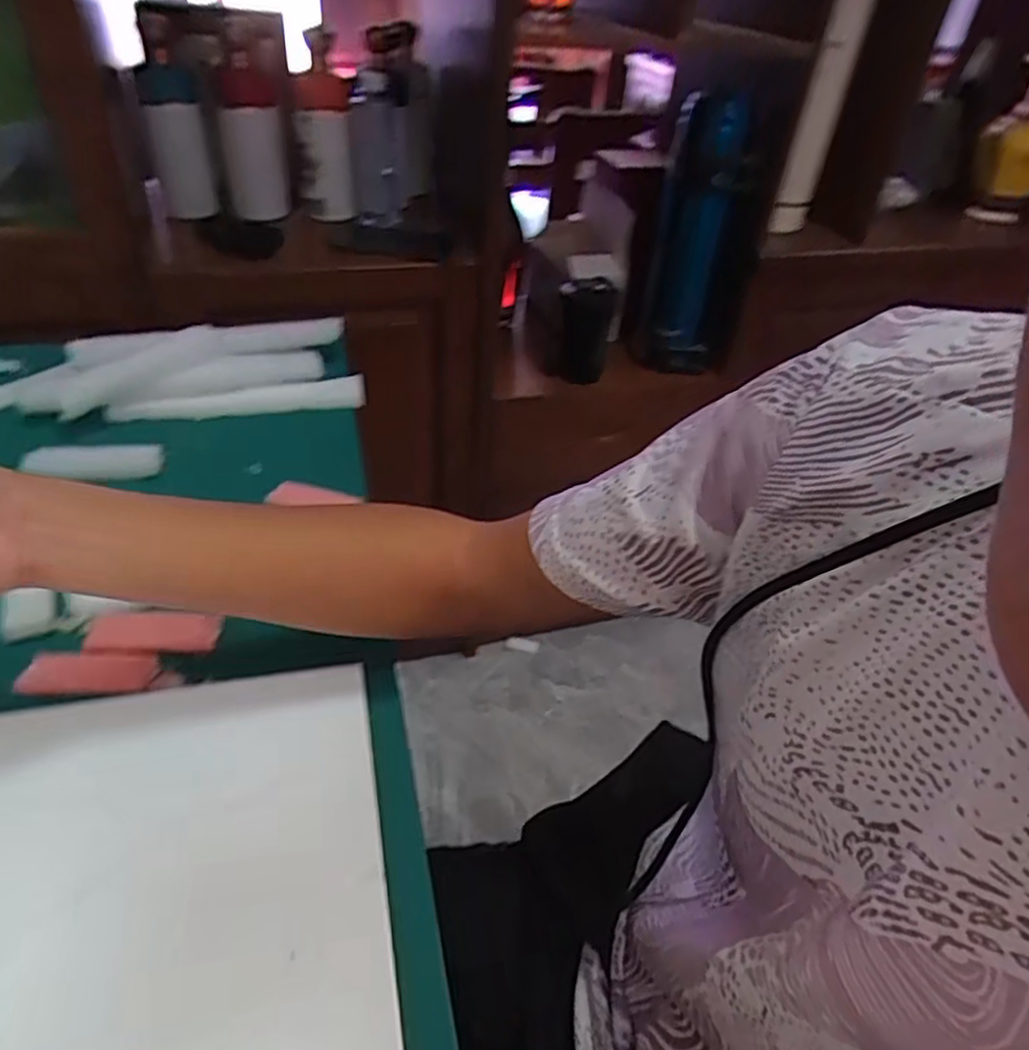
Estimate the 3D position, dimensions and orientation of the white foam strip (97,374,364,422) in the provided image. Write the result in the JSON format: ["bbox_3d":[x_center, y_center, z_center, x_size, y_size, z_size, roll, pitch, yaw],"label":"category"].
[{"bbox_3d":[-0.279,-0.129,0.732,0.243,0.025,0.031,-7,40,-14],"label":"white foam strip"}]

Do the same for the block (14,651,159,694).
[{"bbox_3d":[-0.278,0.096,0.467,0.084,0.022,0.020,-1,39,-7],"label":"block"}]

